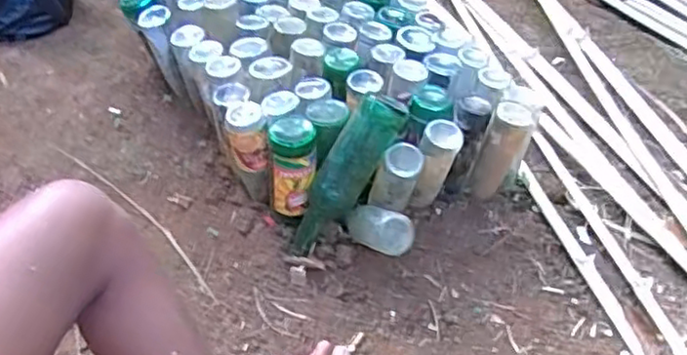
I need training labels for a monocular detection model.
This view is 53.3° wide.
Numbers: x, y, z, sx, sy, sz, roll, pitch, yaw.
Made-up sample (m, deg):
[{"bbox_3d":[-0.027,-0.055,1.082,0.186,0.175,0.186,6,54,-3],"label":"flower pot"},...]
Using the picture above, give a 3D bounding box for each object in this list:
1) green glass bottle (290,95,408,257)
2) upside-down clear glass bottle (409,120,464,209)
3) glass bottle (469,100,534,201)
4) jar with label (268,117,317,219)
[{"bbox_3d":[-0.001,0.003,1.028,0.080,0.254,0.085,2,36,-51],"label":"green glass bottle"},{"bbox_3d":[0.142,-0.013,1.074,0.058,0.157,0.056,18,47,9],"label":"upside-down clear glass bottle"},{"bbox_3d":[0.257,-0.041,1.115,0.062,0.154,0.074,25,48,16],"label":"glass bottle"},{"bbox_3d":[-0.077,-0.021,1.036,0.067,0.146,0.076,3,46,-5],"label":"jar with label"}]

